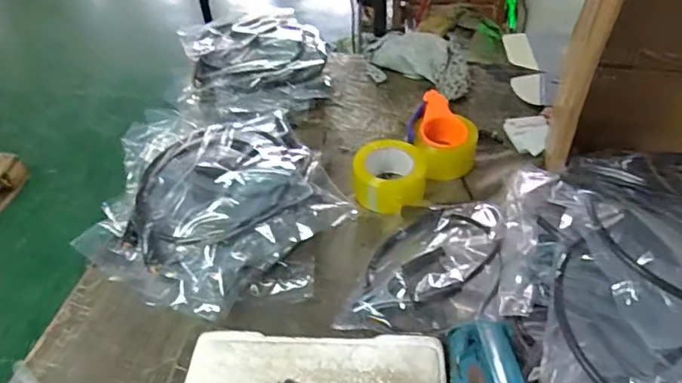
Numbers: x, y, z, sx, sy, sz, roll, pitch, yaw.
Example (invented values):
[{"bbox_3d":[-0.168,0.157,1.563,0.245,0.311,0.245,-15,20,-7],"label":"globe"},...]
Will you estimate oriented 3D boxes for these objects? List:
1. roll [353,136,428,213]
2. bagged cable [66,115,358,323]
[{"bbox_3d":[0.080,-0.028,0.842,0.121,0.054,0.116,0,45,4],"label":"roll"},{"bbox_3d":[-0.173,0.016,0.765,0.353,0.132,0.312,21,50,23],"label":"bagged cable"}]

